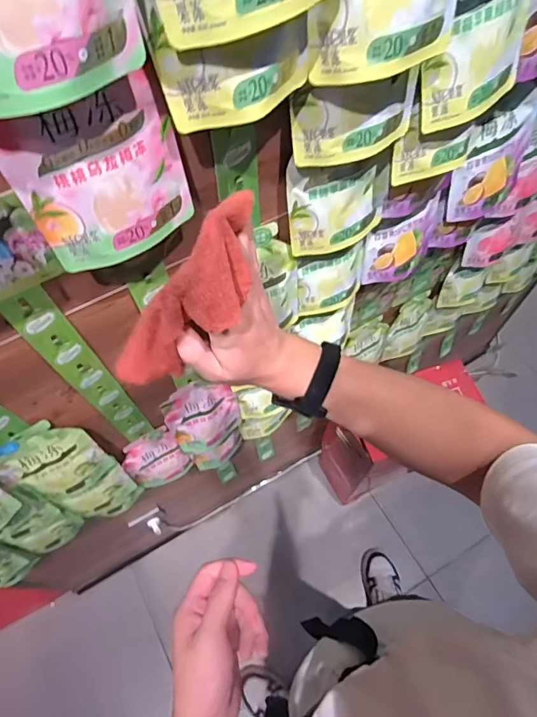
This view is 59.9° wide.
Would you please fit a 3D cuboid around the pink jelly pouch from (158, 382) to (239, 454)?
[{"bbox_3d":[-0.112,0.105,0.825,0.123,0.177,0.054,-27,65,-12],"label":"pink jelly pouch"}]

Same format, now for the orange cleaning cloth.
[{"bbox_3d":[-0.064,-0.039,0.370,0.067,0.178,0.065,-2,51,-49],"label":"orange cleaning cloth"}]

